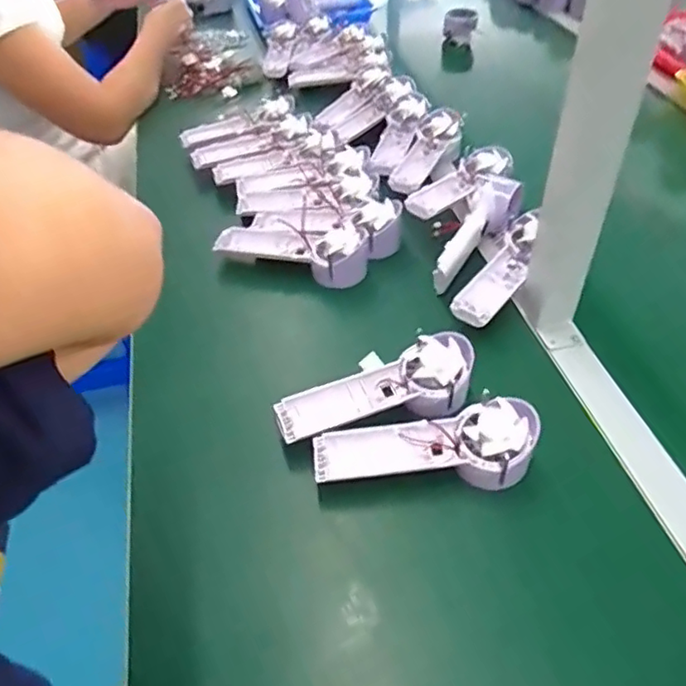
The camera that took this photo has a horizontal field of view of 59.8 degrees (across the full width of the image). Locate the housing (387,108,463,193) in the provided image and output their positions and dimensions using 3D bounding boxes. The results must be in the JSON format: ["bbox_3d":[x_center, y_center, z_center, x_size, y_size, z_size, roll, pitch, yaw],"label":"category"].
[{"bbox_3d":[0.112,-0.260,0.805,0.054,0.031,0.166,23,65,23],"label":"housing"}]

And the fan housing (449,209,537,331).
[{"bbox_3d":[0.169,-0.080,0.622,0.051,0.033,0.167,25,52,25],"label":"fan housing"}]

